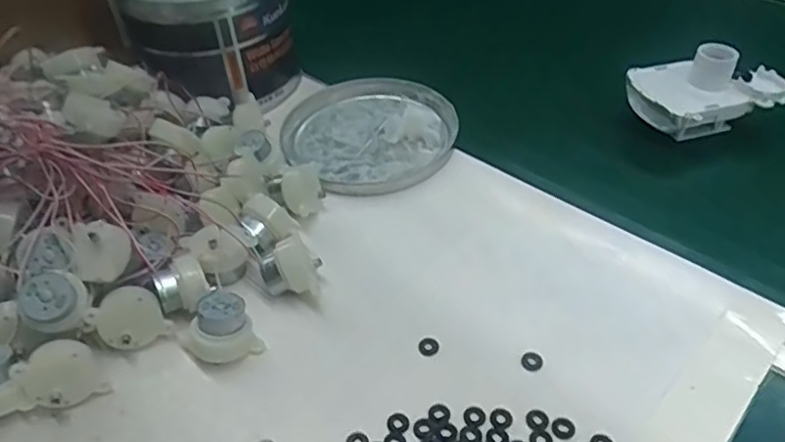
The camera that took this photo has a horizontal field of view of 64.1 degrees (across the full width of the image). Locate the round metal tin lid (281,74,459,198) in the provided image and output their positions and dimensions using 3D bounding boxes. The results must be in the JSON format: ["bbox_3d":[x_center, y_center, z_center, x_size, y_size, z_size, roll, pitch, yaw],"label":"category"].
[{"bbox_3d":[-0.018,-0.068,0.472,0.127,0.018,0.130,-2,42,1],"label":"round metal tin lid"}]

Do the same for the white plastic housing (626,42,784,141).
[{"bbox_3d":[0.231,-0.095,0.466,0.098,0.065,0.068,-11,42,-9],"label":"white plastic housing"}]

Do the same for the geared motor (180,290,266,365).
[{"bbox_3d":[-0.092,0.057,0.330,0.035,0.031,0.029,-21,45,-20],"label":"geared motor"}]

